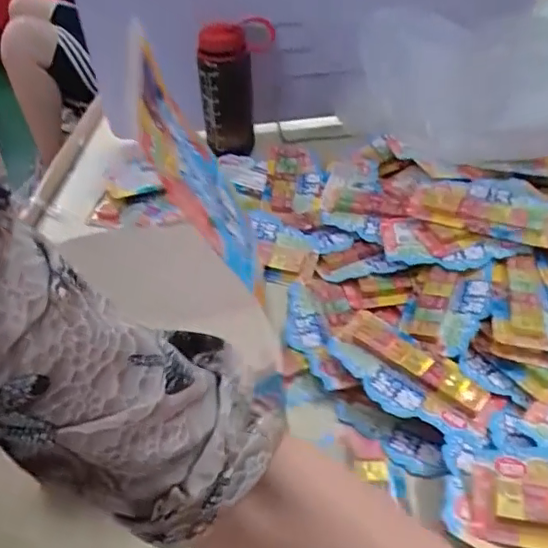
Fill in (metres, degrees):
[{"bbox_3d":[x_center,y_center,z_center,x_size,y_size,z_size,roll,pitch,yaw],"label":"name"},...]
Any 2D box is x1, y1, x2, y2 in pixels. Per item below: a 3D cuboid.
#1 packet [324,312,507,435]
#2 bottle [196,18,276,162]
[{"bbox_3d":[0.111,0.082,0.470,0.071,0.015,0.147,-35,51,-29],"label":"packet"},{"bbox_3d":[-0.046,-0.237,0.719,0.097,0.163,0.065,-8,43,-3],"label":"bottle"}]

